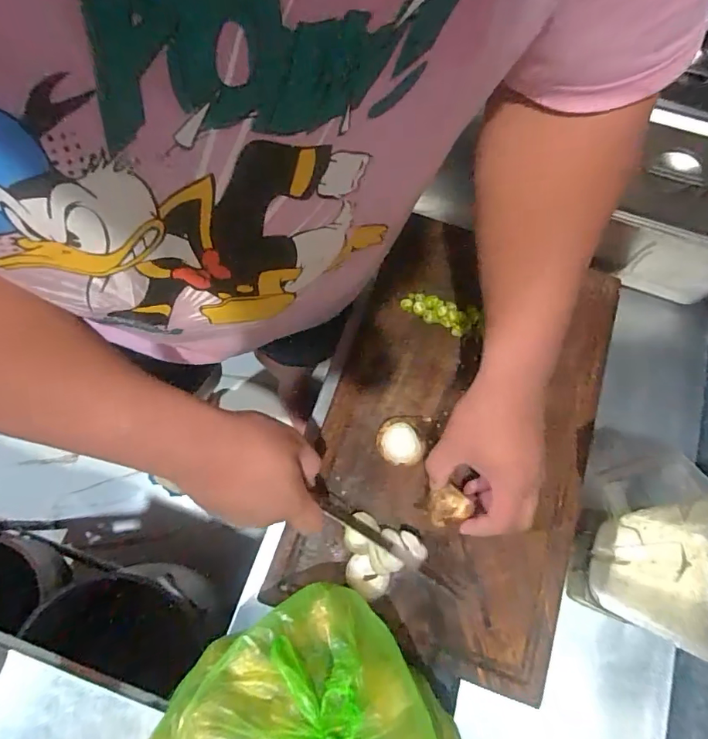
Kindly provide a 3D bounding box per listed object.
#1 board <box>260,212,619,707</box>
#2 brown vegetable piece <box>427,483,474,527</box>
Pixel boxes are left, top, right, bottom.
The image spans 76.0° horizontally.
[{"bbox_3d":[0.118,0.064,0.527,0.299,0.039,0.482,18,73,5],"label":"board"},{"bbox_3d":[0.096,0.136,0.458,0.040,0.021,0.036,-14,73,-5],"label":"brown vegetable piece"}]

